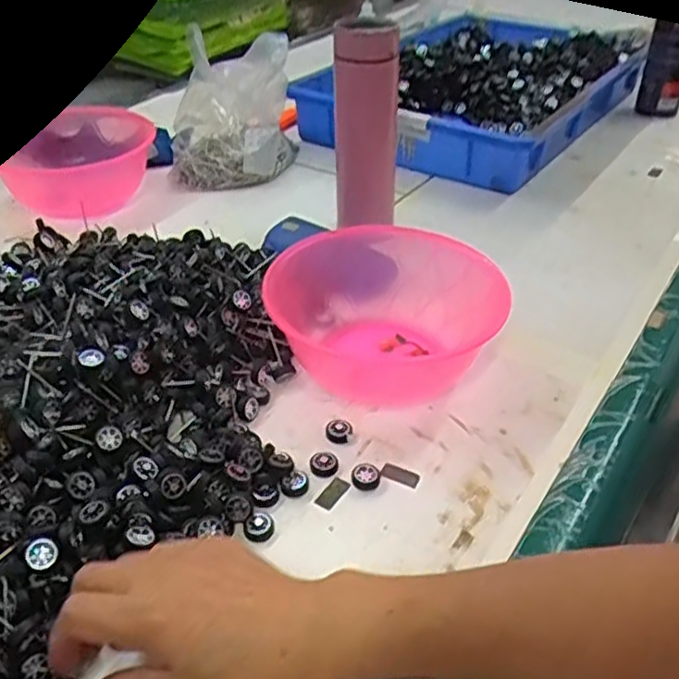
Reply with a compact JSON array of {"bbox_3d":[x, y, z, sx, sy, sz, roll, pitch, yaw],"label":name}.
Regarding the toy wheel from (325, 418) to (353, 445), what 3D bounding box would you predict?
[{"bbox_3d":[0.000,0.068,0.542,0.019,0.008,0.021,17,40,20],"label":"toy wheel"}]

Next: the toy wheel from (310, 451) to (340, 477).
[{"bbox_3d":[-0.011,0.090,0.514,0.020,0.007,0.021,0,37,0],"label":"toy wheel"}]

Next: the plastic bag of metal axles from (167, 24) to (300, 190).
[{"bbox_3d":[-0.143,-0.307,0.940,0.158,0.140,0.179,-4,37,-7],"label":"plastic bag of metal axles"}]

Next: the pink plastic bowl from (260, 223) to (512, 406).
[{"bbox_3d":[0.034,-0.030,0.622,0.193,0.074,0.186,0,37,0],"label":"pink plastic bowl"}]

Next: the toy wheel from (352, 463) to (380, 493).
[{"bbox_3d":[0.019,0.098,0.504,0.020,0.007,0.021,0,37,0],"label":"toy wheel"}]

